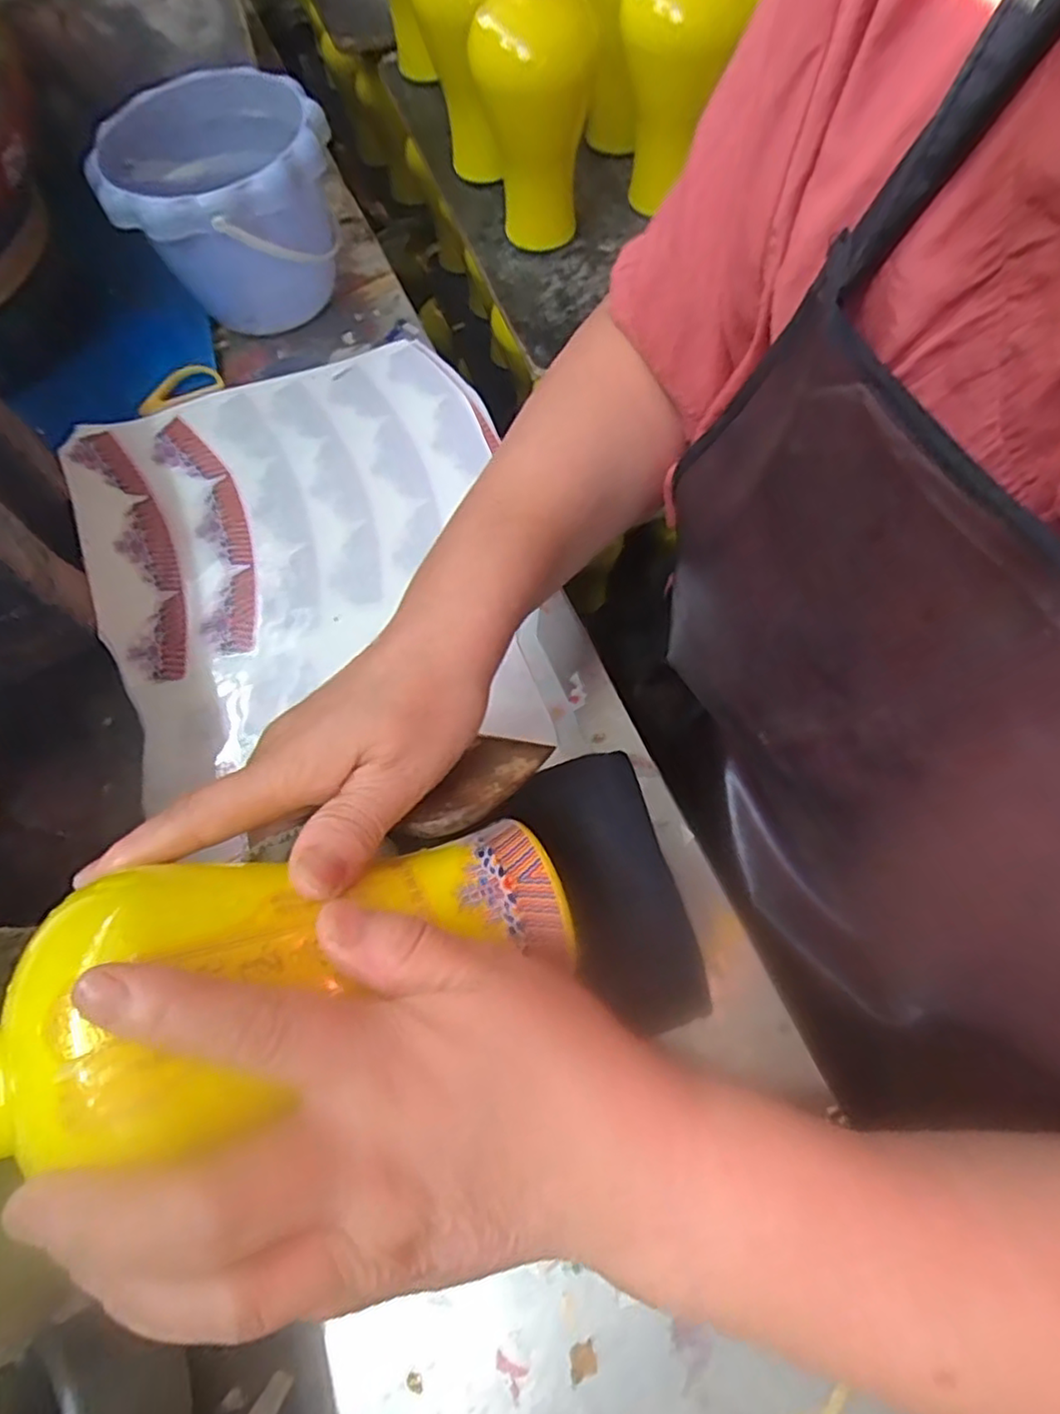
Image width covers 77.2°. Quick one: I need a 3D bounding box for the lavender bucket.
[{"bbox_3d":[-0.211,-0.352,0.486,0.146,0.120,0.151,-1,69,3],"label":"lavender bucket"}]

